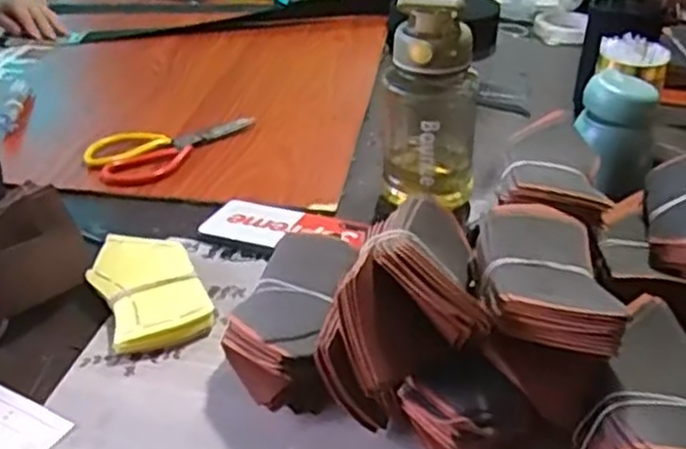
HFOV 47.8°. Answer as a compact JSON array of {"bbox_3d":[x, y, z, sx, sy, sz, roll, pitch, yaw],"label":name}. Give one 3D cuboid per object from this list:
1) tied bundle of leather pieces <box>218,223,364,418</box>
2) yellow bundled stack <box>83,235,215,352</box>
[{"bbox_3d":[-0.038,0.069,0.573,0.077,0.062,0.159,6,33,9],"label":"tied bundle of leather pieces"},{"bbox_3d":[-0.165,0.049,0.643,0.079,0.022,0.152,-15,36,-24],"label":"yellow bundled stack"}]

